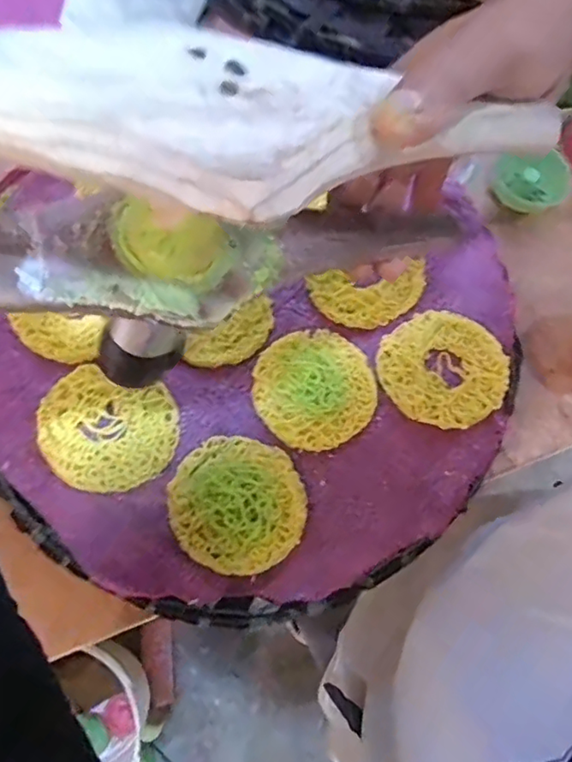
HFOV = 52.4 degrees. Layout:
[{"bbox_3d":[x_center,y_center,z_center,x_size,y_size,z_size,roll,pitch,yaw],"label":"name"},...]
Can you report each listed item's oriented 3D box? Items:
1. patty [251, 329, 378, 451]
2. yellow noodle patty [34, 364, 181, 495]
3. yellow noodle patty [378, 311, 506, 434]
[{"bbox_3d":[0.019,0.004,0.370,0.076,0.006,0.076,1,72,-2],"label":"patty"},{"bbox_3d":[-0.109,0.031,0.354,0.081,0.010,0.071,11,72,1],"label":"yellow noodle patty"},{"bbox_3d":[0.103,-0.008,0.376,0.077,0.008,0.077,-30,76,-11],"label":"yellow noodle patty"}]

